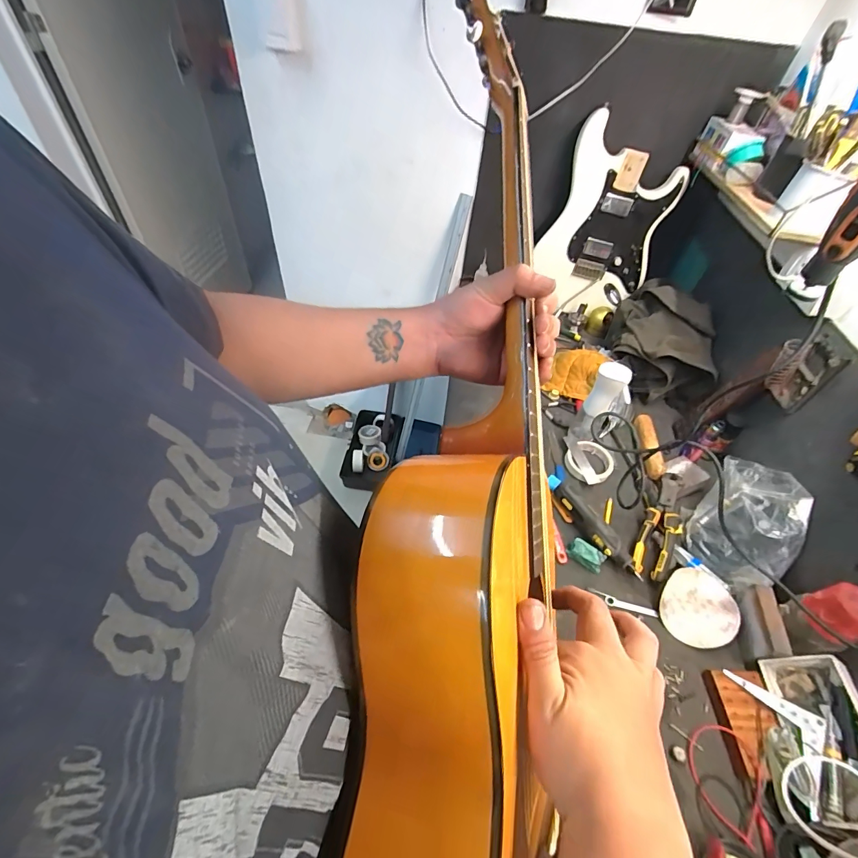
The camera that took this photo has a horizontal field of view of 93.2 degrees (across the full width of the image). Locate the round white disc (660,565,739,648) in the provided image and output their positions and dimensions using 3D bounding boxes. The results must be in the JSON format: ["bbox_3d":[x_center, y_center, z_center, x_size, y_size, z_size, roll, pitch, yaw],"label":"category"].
[{"bbox_3d":[0.432,0.287,0.654,0.106,0.012,0.117,12,61,19],"label":"round white disc"}]

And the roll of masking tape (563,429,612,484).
[{"bbox_3d":[0.323,0.063,0.843,0.109,0.017,0.100,3,49,-3],"label":"roll of masking tape"}]

